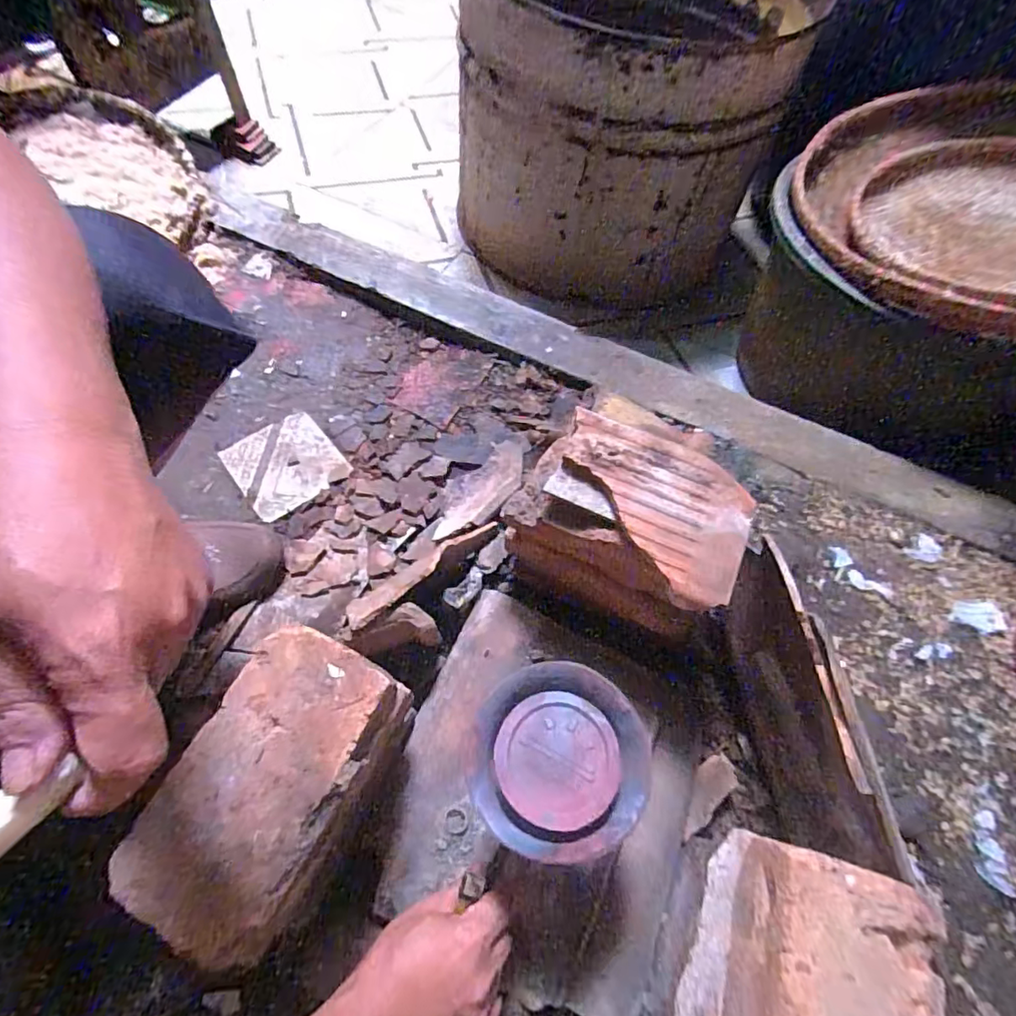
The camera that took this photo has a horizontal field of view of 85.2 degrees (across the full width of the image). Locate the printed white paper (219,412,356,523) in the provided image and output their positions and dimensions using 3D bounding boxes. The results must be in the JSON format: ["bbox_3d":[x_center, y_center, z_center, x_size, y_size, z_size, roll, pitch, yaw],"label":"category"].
[{"bbox_3d":[-0.296,-0.059,0.736,0.128,0.012,0.133,-34,69,-18],"label":"printed white paper"}]

